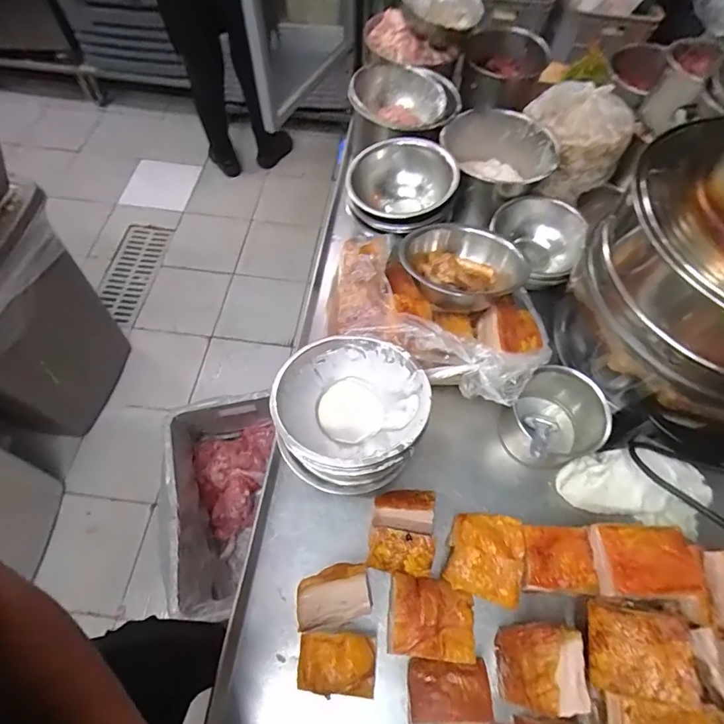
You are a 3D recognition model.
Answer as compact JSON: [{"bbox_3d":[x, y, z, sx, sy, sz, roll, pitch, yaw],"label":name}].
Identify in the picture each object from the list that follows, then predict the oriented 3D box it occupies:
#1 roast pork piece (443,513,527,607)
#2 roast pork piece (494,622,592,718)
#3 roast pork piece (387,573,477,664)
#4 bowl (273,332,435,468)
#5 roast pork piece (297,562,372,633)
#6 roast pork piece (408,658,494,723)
[{"bbox_3d":[0.143,0.223,0.524,0.081,0.041,0.093,16,62,7],"label":"roast pork piece"},{"bbox_3d":[0.184,0.315,0.469,0.066,0.086,0.073,2,61,-1],"label":"roast pork piece"},{"bbox_3d":[0.074,0.281,0.497,0.090,0.048,0.075,5,61,1],"label":"roast pork piece"},{"bbox_3d":[-0.011,0.042,0.524,0.164,0.061,0.173,1,61,-1],"label":"bowl"},{"bbox_3d":[-0.032,0.263,0.509,0.081,0.047,0.056,-10,62,-7],"label":"roast pork piece"},{"bbox_3d":[0.088,0.345,0.472,0.082,0.052,0.057,2,61,-1],"label":"roast pork piece"}]

